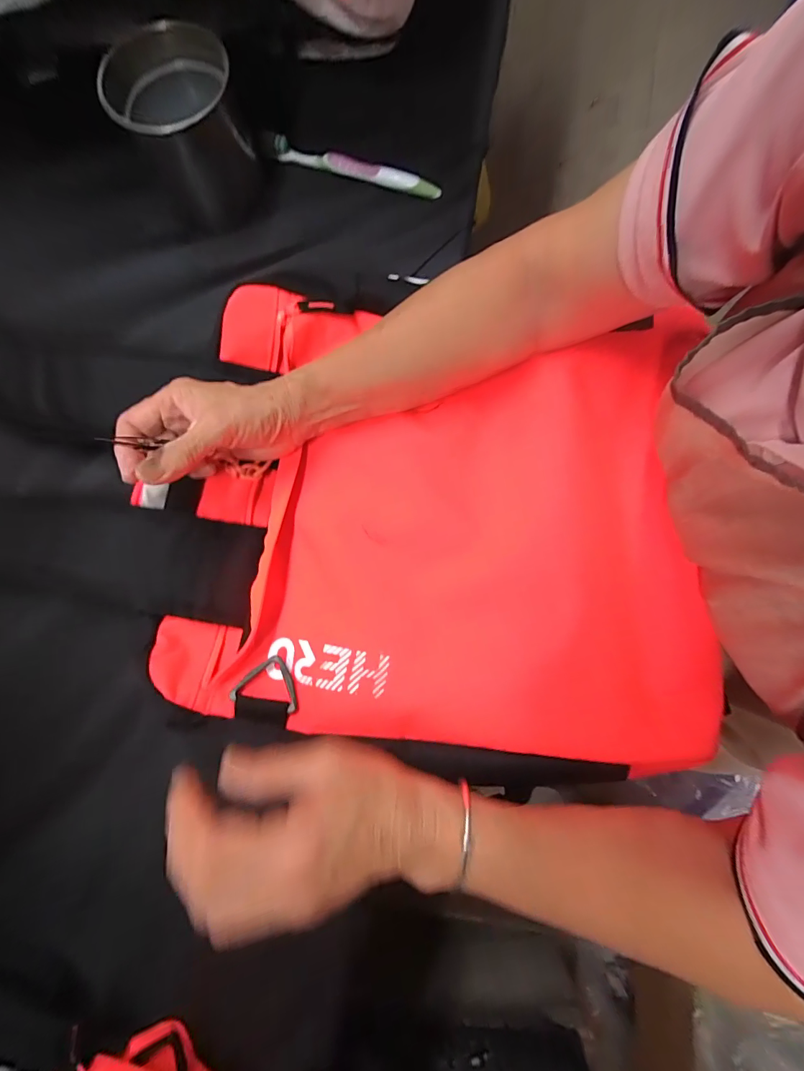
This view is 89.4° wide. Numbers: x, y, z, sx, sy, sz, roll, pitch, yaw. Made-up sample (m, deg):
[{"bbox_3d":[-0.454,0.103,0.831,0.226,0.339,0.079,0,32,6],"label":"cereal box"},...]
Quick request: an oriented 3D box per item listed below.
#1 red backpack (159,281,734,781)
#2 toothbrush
[{"bbox_3d":[0.039,-0.015,0.326,0.405,0.057,0.364,7,77,1],"label":"red backpack"},{"bbox_3d":[-0.045,-0.367,0.406,0.170,0.019,0.011,19,82,3],"label":"toothbrush"}]

